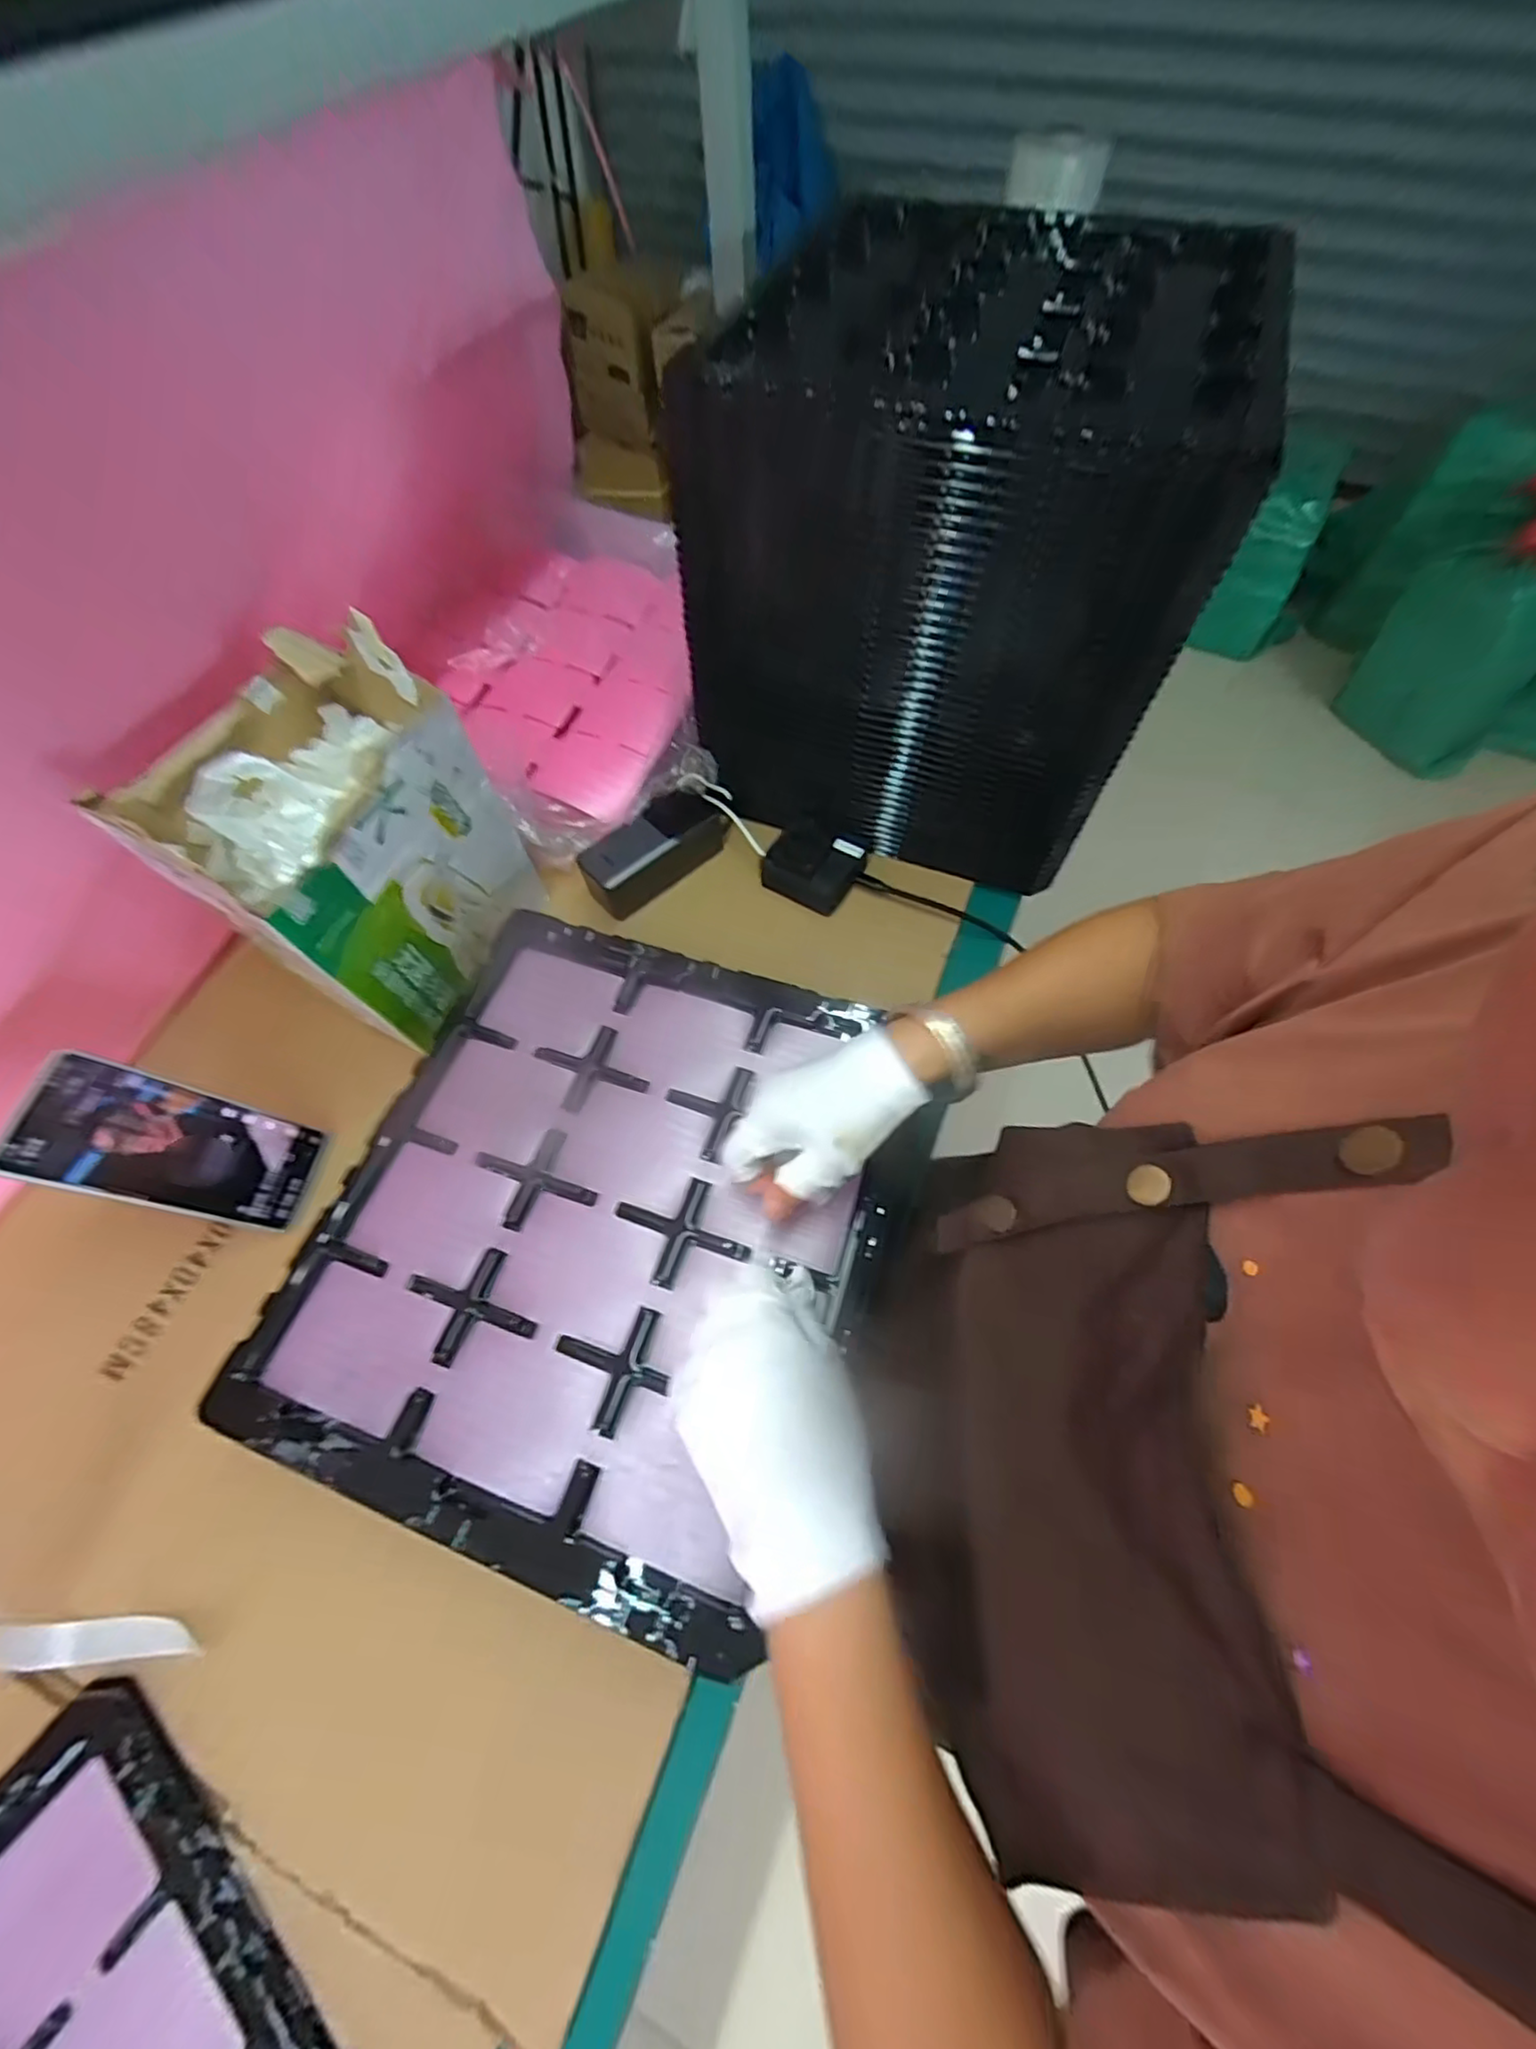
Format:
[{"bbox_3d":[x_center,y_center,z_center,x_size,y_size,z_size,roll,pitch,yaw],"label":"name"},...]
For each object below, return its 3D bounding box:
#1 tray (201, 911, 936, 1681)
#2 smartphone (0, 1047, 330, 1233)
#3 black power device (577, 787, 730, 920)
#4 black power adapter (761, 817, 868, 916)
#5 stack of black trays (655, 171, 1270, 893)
[{"bbox_3d":[-0.101,0.116,0.426,0.340,0.020,0.369,17,65,9],"label":"tray"},{"bbox_3d":[-0.393,0.084,0.449,0.006,0.166,0.078,-10,58,33],"label":"smartphone"},{"bbox_3d":[-0.101,-0.160,0.617,0.142,0.050,0.057,-35,68,-15],"label":"black power device"},{"bbox_3d":[0.042,-0.143,0.608,0.080,0.042,0.068,29,67,15],"label":"black power adapter"},{"bbox_3d":[0.170,-0.403,0.573,0.337,0.330,0.442,21,66,11],"label":"stack of black trays"}]

